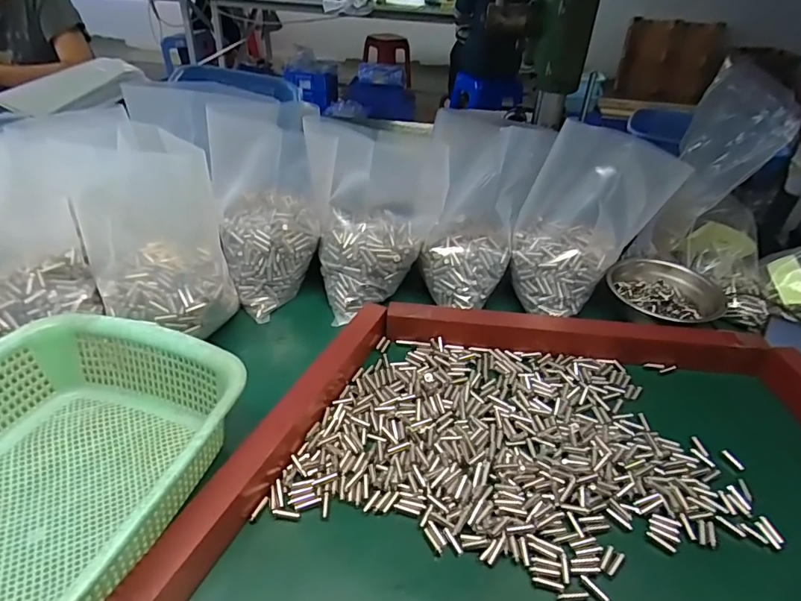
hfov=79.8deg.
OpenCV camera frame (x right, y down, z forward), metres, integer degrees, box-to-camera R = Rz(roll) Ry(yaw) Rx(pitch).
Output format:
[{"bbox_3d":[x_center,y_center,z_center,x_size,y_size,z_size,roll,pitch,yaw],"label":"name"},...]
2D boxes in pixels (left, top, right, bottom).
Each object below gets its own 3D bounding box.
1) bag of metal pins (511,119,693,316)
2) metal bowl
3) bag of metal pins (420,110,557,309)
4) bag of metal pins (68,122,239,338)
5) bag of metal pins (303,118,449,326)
[{"bbox_3d":[0.228,-0.099,0.562,0.170,0.204,0.089,-19,43,-27],"label":"bag of metal pins"},{"bbox_3d":[0.315,-0.010,0.581,0.114,0.035,0.104,3,37,-2],"label":"metal bowl"},{"bbox_3d":[0.089,-0.102,0.548,0.113,0.195,0.099,11,38,9],"label":"bag of metal pins"},{"bbox_3d":[-0.245,-0.063,0.479,0.122,0.178,0.124,-14,41,-23],"label":"bag of metal pins"},{"bbox_3d":[-0.028,-0.103,0.564,0.132,0.196,0.102,-11,40,-19],"label":"bag of metal pins"}]

